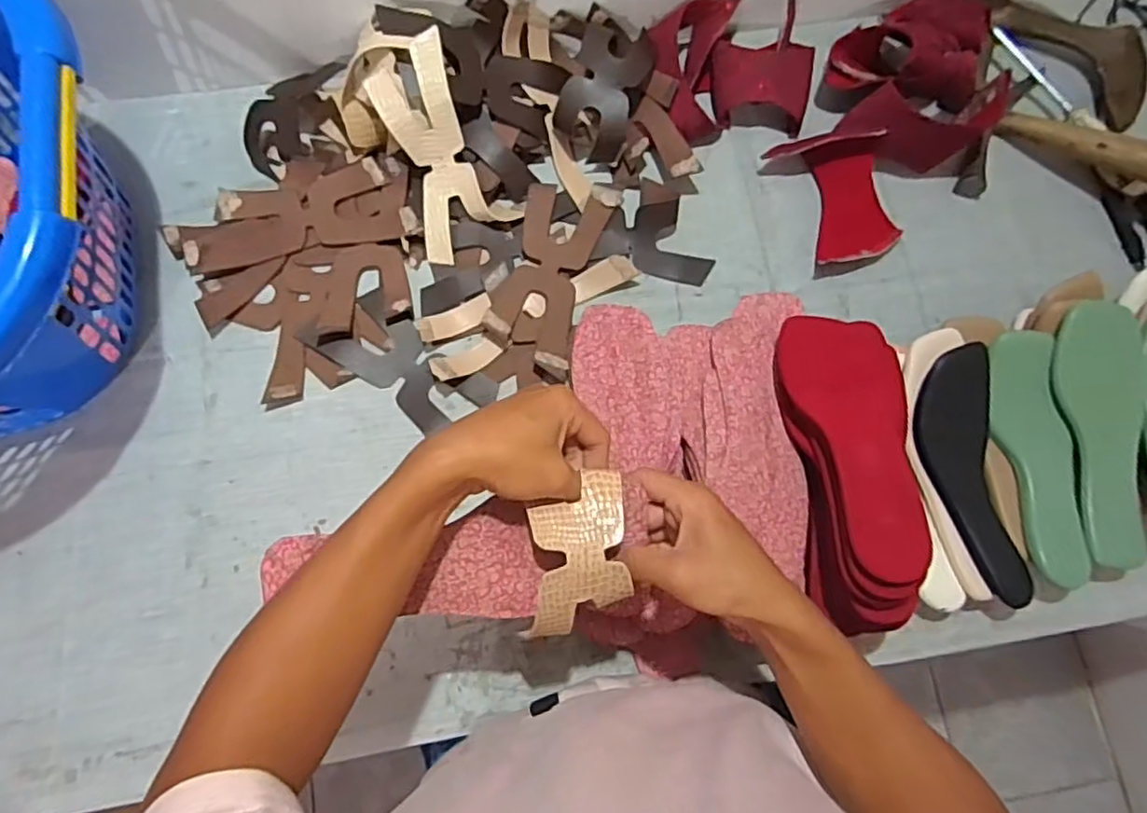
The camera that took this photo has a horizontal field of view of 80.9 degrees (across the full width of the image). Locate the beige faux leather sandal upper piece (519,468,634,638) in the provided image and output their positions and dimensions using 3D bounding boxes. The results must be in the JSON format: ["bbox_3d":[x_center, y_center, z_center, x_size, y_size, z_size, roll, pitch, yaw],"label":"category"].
[{"bbox_3d":[0.001,0.091,0.421,0.064,0.037,0.094,-7,75,-3],"label":"beige faux leather sandal upper piece"}]

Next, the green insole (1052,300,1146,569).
[{"bbox_3d":[0.480,0.023,0.604,0.080,0.045,0.228,0,76,-2],"label":"green insole"}]

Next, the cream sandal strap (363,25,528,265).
[{"bbox_3d":[-0.122,-0.249,0.652,0.102,0.038,0.196,-18,114,-6],"label":"cream sandal strap"}]

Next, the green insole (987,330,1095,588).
[{"bbox_3d":[0.427,0.046,0.609,0.059,0.039,0.223,-8,77,-4],"label":"green insole"}]

